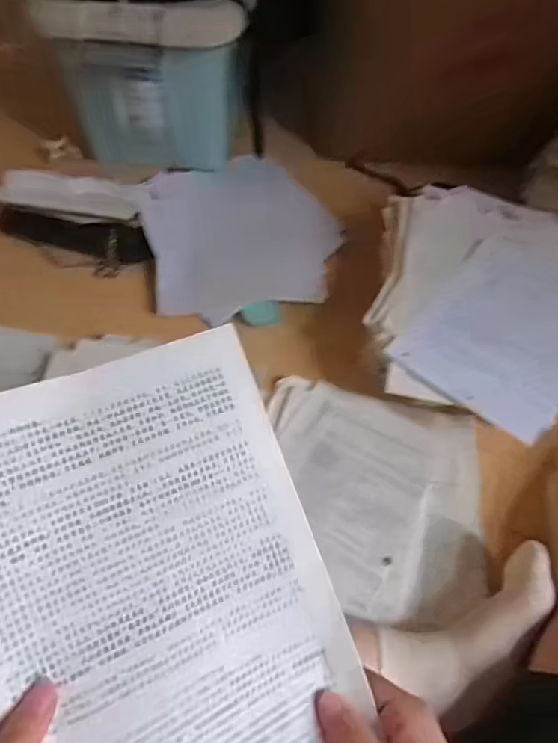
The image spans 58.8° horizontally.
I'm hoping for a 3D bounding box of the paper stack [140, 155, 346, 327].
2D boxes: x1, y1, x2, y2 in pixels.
[{"bbox_3d":[-0.059,-0.233,0.838,0.320,0.029,0.273,-13,80,-18],"label":"paper stack"}]

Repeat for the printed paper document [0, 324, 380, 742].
[{"bbox_3d":[-0.065,0.125,0.270,0.189,0.024,0.266,-19,85,-21],"label":"printed paper document"}]

